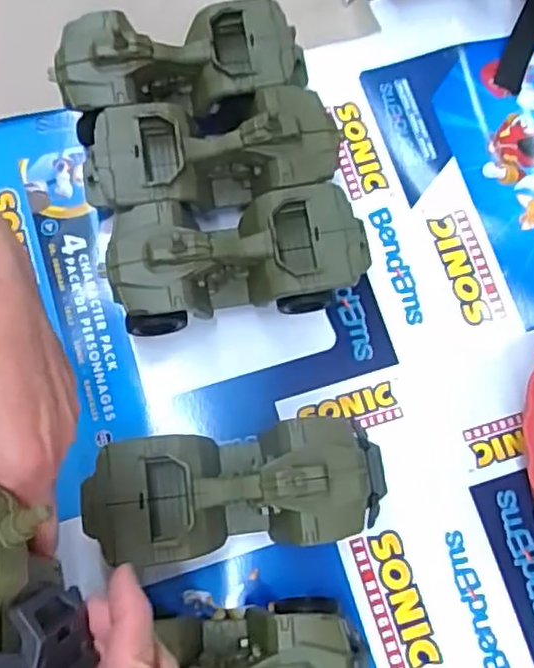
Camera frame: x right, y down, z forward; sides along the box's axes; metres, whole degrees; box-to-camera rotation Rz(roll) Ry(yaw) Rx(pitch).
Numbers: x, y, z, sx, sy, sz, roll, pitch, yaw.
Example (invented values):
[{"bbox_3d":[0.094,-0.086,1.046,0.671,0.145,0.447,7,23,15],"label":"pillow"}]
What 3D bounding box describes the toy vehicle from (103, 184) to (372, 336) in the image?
[{"bbox_3d":[-0.020,-0.055,0.482,0.179,0.086,0.079,-8,77,-4],"label":"toy vehicle"}]

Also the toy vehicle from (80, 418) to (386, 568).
[{"bbox_3d":[-0.020,0.106,0.446,0.189,0.080,0.077,-6,77,-3],"label":"toy vehicle"}]

